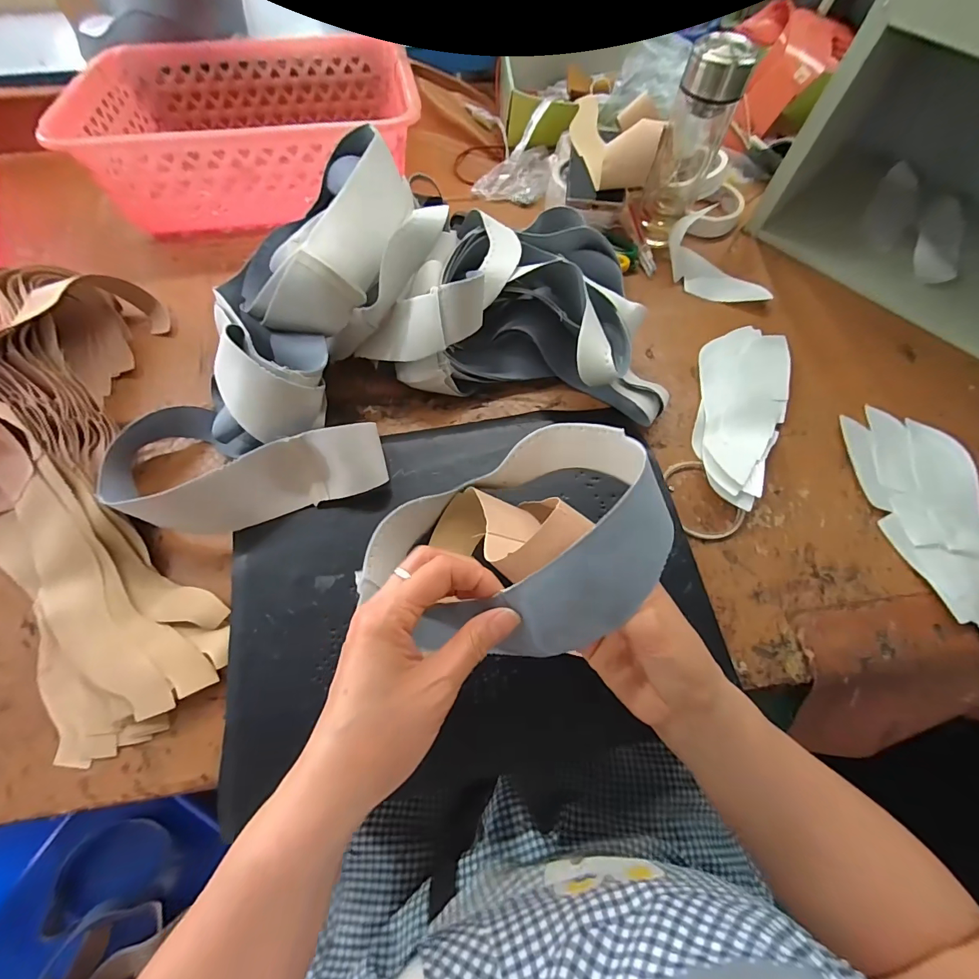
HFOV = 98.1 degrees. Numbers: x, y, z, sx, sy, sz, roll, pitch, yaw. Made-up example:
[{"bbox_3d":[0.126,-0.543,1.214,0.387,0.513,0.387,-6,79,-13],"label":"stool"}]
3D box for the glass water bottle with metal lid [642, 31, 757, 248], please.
[{"bbox_3d":[0.254,-0.435,0.524,0.071,0.185,0.082,27,68,9],"label":"glass water bottle with metal lid"}]

